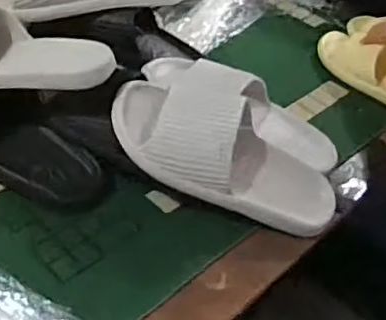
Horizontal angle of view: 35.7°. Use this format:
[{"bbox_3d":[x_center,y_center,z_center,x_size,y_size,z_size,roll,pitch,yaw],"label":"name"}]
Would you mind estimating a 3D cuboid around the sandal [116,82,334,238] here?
[{"bbox_3d":[0.047,-0.011,0.712,0.287,0.084,0.107,29,45,-10],"label":"sandal"}]

